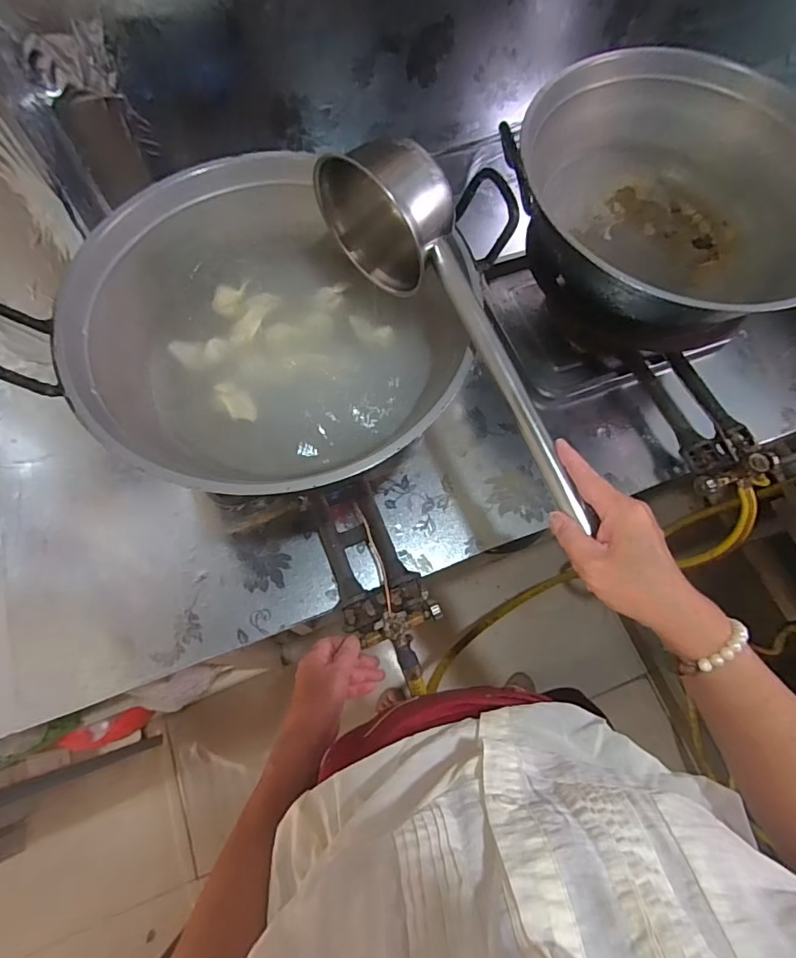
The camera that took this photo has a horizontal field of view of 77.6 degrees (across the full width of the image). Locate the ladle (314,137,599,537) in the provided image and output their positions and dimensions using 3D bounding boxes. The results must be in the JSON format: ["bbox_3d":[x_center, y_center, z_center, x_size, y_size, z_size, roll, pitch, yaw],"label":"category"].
[{"bbox_3d":[0.053,-0.139,0.445,0.076,0.119,0.400,-28,79,-13],"label":"ladle"}]

